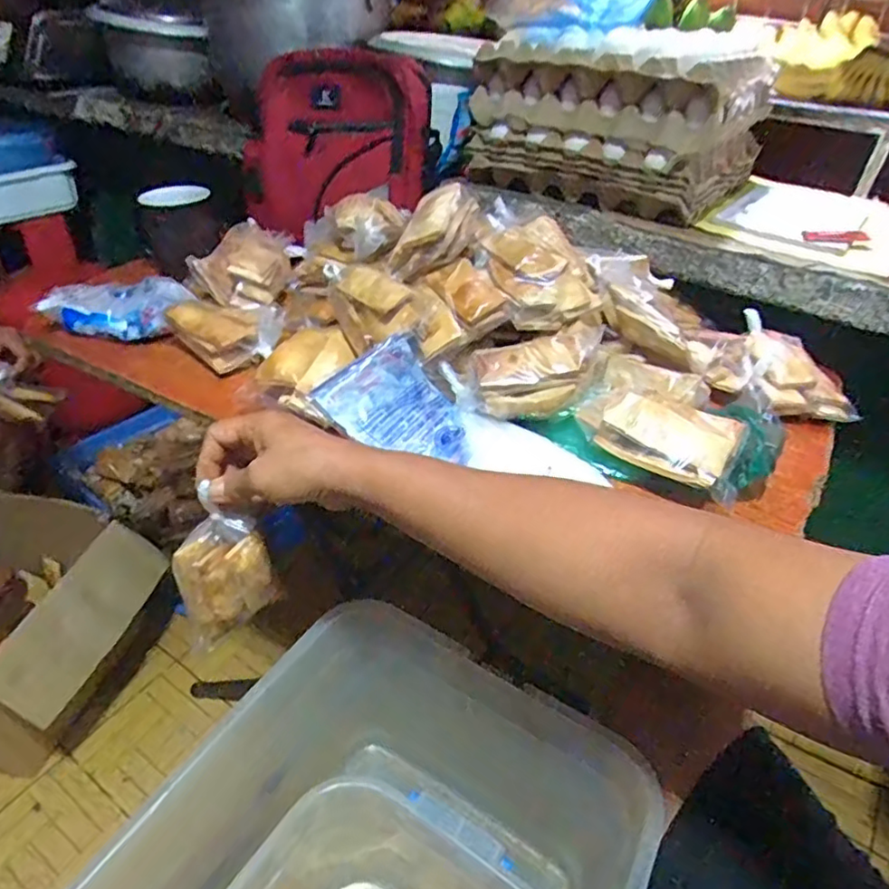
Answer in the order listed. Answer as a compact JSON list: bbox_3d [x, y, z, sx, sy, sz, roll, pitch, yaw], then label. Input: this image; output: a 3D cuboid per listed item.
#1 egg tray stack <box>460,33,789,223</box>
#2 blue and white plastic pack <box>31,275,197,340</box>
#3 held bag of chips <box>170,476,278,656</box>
[{"bbox_3d":[0.210,-0.394,0.738,0.279,0.143,0.237,28,44,27],"label":"egg tray stack"},{"bbox_3d":[-0.337,-0.151,0.641,0.147,0.045,0.084,13,39,12],"label":"blue and white plastic pack"},{"bbox_3d":[-0.175,0.106,0.490,0.068,0.123,0.031,-13,41,-20],"label":"held bag of chips"}]

